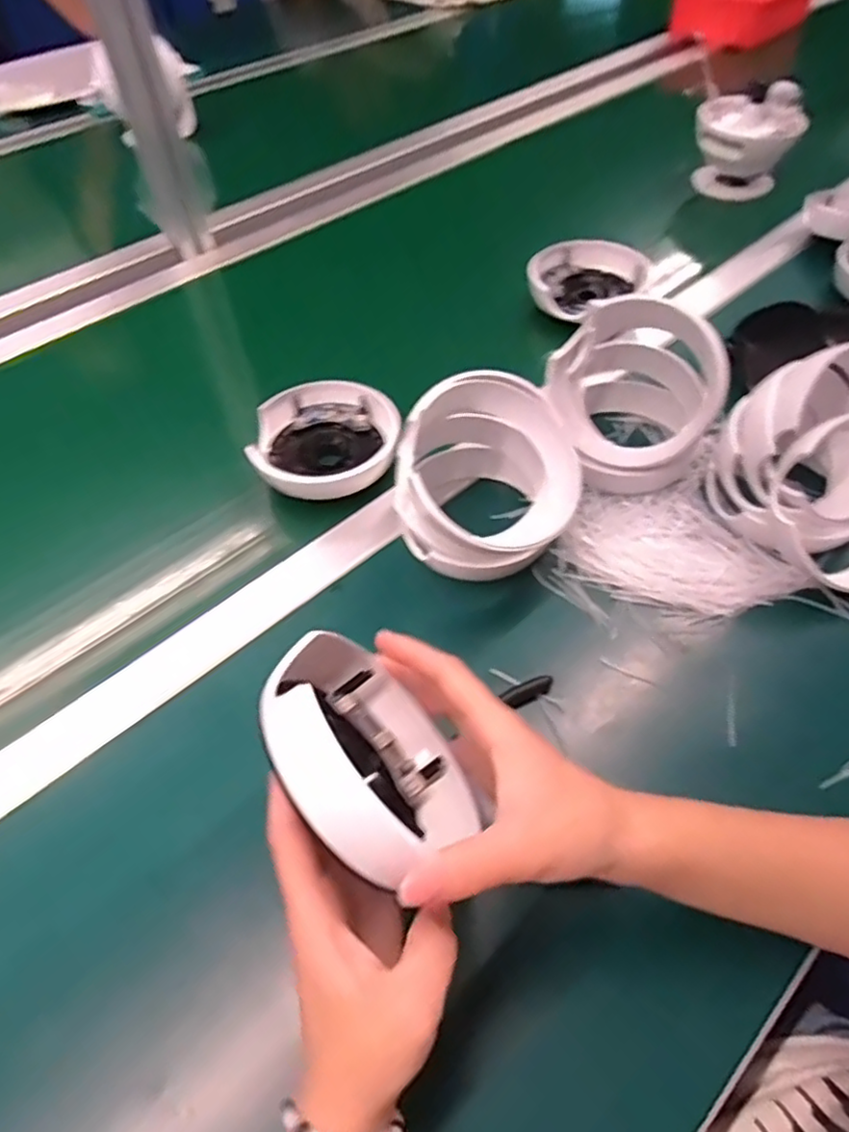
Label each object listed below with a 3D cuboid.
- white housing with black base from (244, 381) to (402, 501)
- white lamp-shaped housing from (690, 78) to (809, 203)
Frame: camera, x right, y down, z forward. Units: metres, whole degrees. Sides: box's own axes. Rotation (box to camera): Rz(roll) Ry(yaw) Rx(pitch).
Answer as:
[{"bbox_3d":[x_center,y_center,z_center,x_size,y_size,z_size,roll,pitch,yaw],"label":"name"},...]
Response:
[{"bbox_3d":[-0.079,-0.100,0.535,0.113,0.038,0.105,-2,53,0],"label":"white housing with black base"},{"bbox_3d":[0.391,-0.513,0.812,0.113,0.120,0.103,13,54,12],"label":"white lamp-shaped housing"}]

